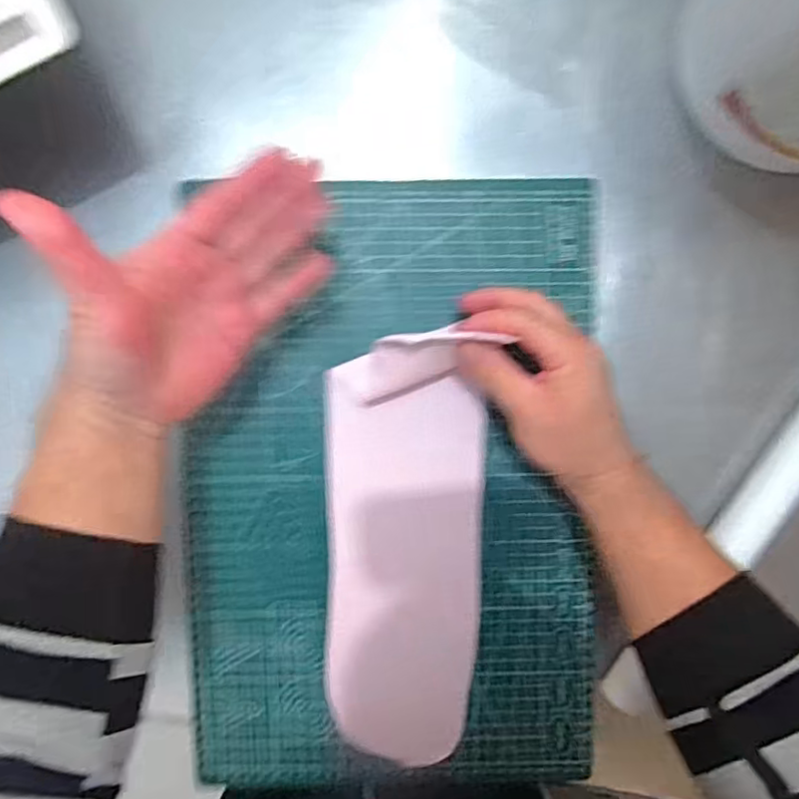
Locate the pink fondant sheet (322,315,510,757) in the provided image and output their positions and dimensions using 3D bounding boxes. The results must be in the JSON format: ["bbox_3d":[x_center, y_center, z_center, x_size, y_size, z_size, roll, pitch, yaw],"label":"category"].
[{"bbox_3d":[0.005,0.110,0.424,0.110,0.065,0.309,1,99,-1],"label":"pink fondant sheet"}]

